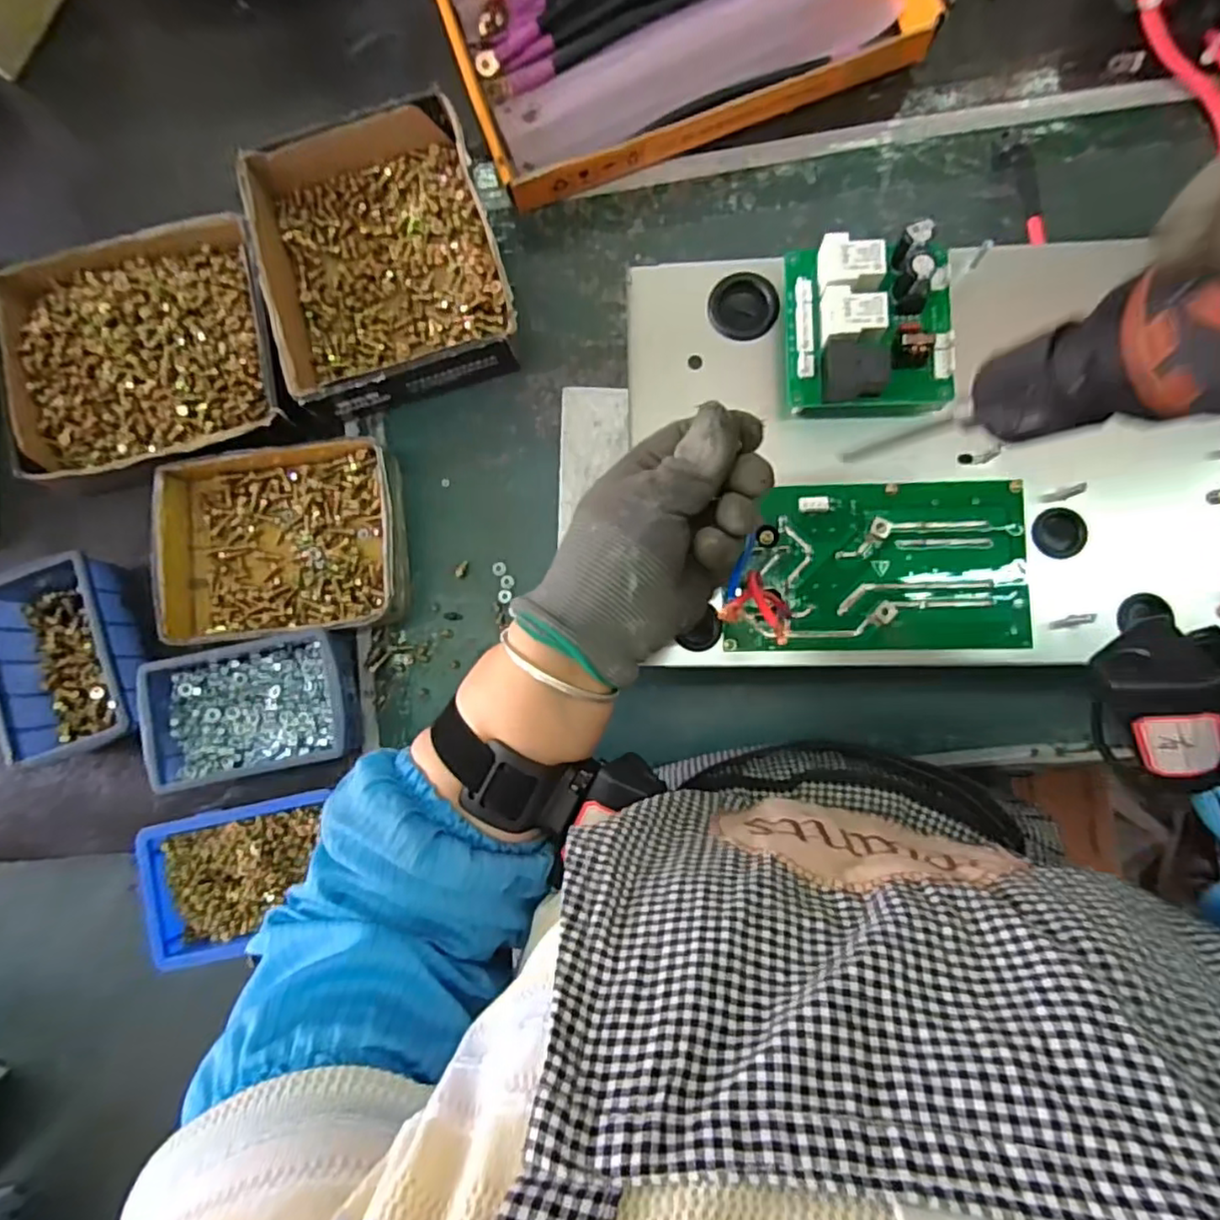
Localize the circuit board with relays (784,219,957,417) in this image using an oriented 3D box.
[{"bbox_3d":[0.144,-0.158,0.357,0.087,0.032,0.094,2,87,3],"label":"circuit board with relays"}]

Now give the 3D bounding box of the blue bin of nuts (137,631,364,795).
[{"bbox_3d":[-0.261,0.071,0.480,0.144,0.044,0.098,-11,85,2],"label":"blue bin of nuts"}]

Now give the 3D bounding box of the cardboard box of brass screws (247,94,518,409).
[{"bbox_3d":[-0.176,-0.270,0.502,0.175,0.048,0.217,-17,85,1],"label":"cardboard box of brass screws"}]

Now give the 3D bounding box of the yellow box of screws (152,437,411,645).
[{"bbox_3d":[-0.251,-0.053,0.498,0.183,0.032,0.146,-5,85,3],"label":"yellow box of screws"}]

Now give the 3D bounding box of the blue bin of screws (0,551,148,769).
[{"bbox_3d":[-0.404,0.035,0.491,0.106,0.049,0.151,-19,85,1],"label":"blue bin of screws"}]

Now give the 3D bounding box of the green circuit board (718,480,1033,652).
[{"bbox_3d":[0.151,-0.025,0.372,0.168,0.013,0.094,-1,86,3],"label":"green circuit board"}]

